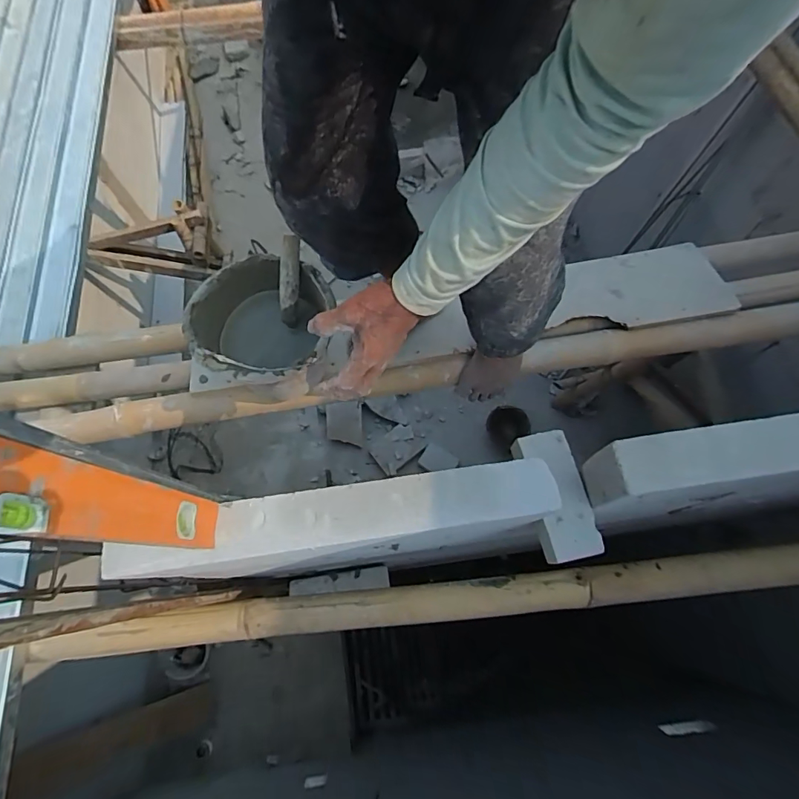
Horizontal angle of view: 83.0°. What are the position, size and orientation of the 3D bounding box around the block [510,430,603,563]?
[{"bbox_3d":[0.244,0.148,0.708,0.080,0.047,0.194,-14,69,-3],"label":"block"}]

